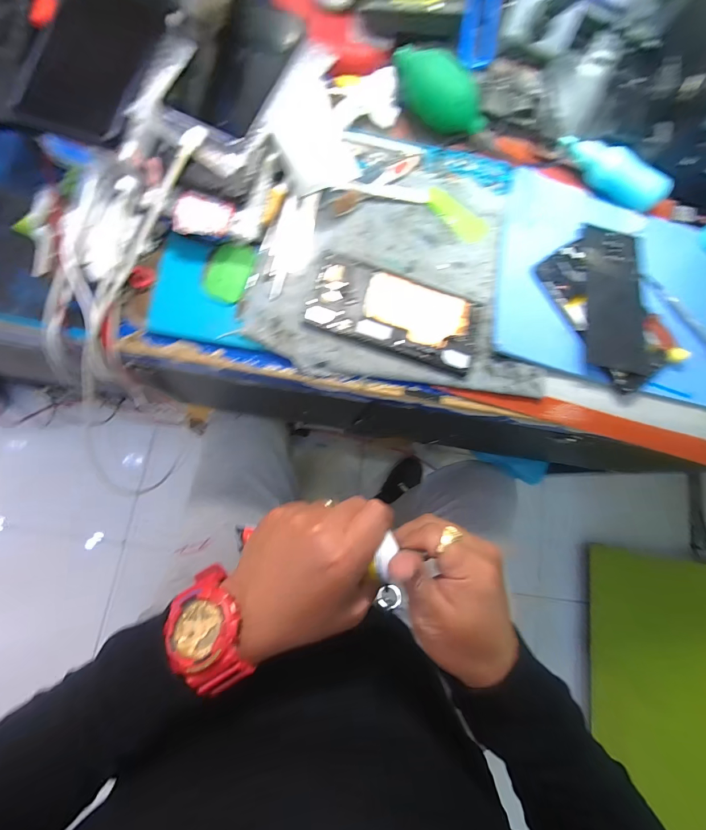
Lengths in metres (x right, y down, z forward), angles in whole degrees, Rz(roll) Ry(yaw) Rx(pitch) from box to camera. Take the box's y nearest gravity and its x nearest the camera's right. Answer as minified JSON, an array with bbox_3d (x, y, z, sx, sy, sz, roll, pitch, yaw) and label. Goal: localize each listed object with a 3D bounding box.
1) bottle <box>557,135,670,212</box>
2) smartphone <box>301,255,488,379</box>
[{"bbox_3d":[0.277,-0.260,0.393,0.117,0.028,0.040,24,76,-4],"label":"bottle"},{"bbox_3d":[0.040,-0.095,0.347,0.161,0.013,0.070,19,77,-5],"label":"smartphone"}]

